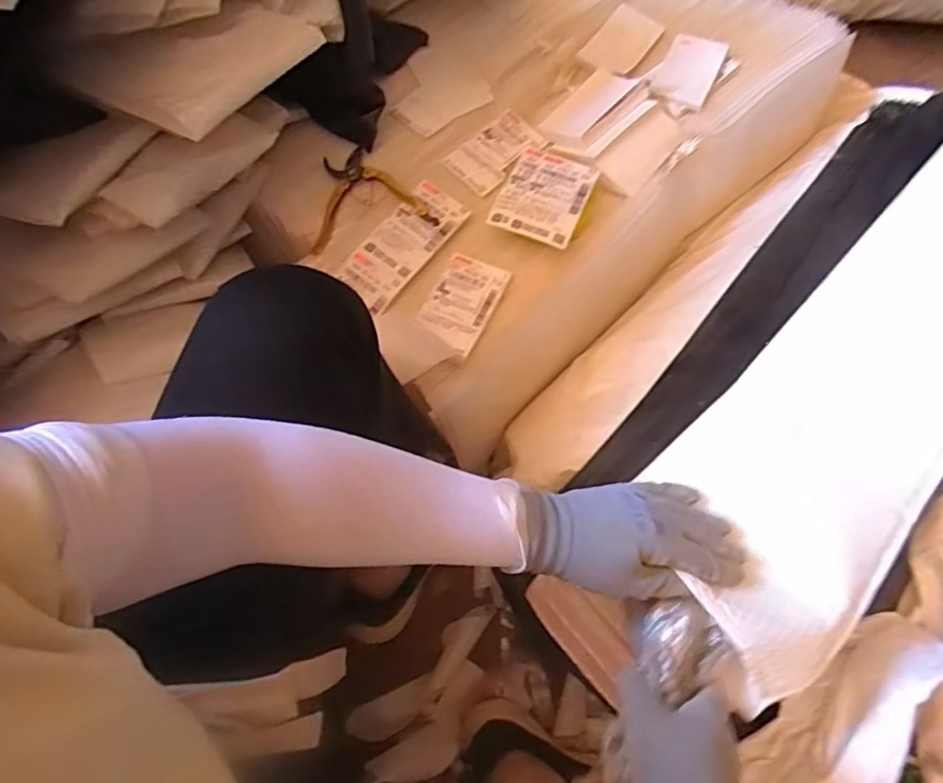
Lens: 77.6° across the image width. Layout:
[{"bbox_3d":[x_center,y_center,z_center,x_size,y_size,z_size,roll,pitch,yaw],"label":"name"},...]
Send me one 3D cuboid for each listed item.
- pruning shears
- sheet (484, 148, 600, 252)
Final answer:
[{"bbox_3d":[-0.136,-0.246,0.733,0.151,0.015,0.141,-16,69,-6],"label":"pruning shears"},{"bbox_3d":[0.089,-0.239,0.714,0.101,0.012,0.126,22,69,10],"label":"sheet"}]

